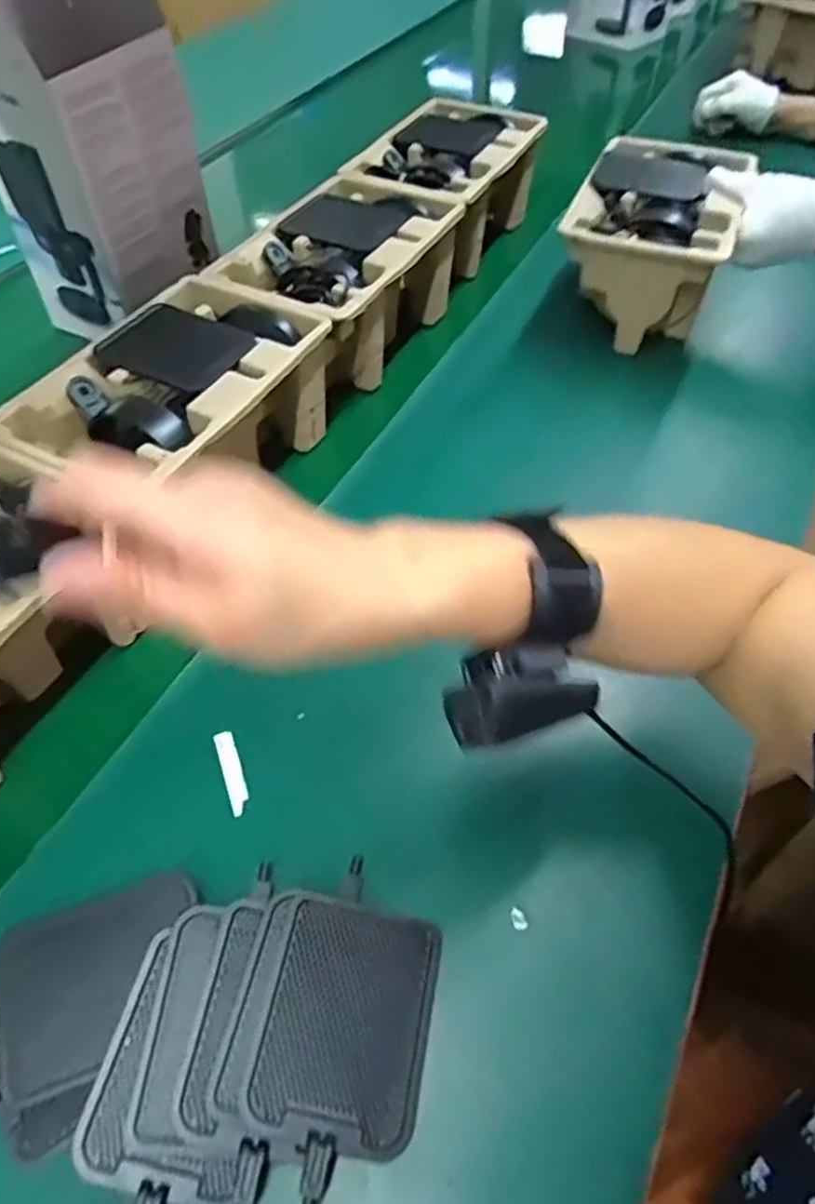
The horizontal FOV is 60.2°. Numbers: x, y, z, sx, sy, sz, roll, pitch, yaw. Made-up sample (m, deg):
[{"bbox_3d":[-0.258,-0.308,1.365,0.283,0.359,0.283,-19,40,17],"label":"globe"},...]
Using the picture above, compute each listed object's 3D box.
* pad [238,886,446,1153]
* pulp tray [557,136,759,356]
[{"bbox_3d":[-0.030,0.197,0.336,0.080,0.004,0.098,18,52,-5],"label":"pad"},{"bbox_3d":[0.241,-0.360,0.695,0.139,0.108,0.248,18,57,16],"label":"pulp tray"}]

